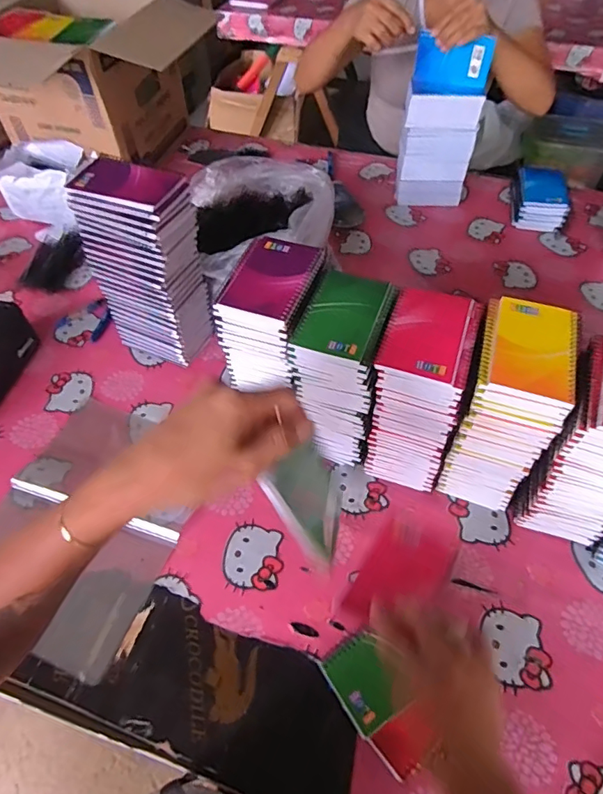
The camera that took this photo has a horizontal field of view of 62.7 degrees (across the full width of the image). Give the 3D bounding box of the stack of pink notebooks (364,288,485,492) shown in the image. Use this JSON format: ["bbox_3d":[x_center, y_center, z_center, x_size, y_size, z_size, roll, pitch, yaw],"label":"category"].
[{"bbox_3d":[0.140,0.002,0.623,0.101,0.240,0.131,12,55,9],"label":"stack of pink notebooks"}]

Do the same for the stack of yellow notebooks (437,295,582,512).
[{"bbox_3d":[0.235,0.019,0.603,0.099,0.244,0.131,14,55,11],"label":"stack of yellow notebooks"}]

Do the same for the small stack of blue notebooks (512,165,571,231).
[{"bbox_3d":[0.489,-0.406,1.022,0.101,0.067,0.143,9,54,7],"label":"small stack of blue notebooks"}]

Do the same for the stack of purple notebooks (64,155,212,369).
[{"bbox_3d":[-0.220,-0.183,0.731,0.138,0.284,0.101,25,58,18],"label":"stack of purple notebooks"}]

